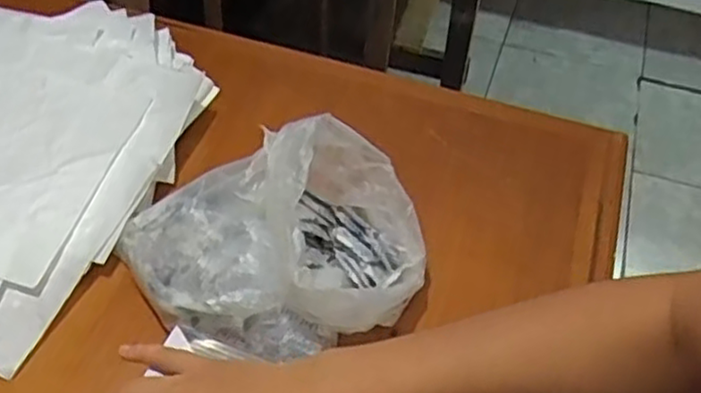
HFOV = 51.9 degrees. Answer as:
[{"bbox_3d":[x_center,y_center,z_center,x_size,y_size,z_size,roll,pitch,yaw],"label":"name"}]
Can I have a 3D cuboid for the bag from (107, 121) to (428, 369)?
[{"bbox_3d":[-0.053,0.025,0.541,0.228,0.092,0.161,-9,50,-12],"label":"bag"}]

